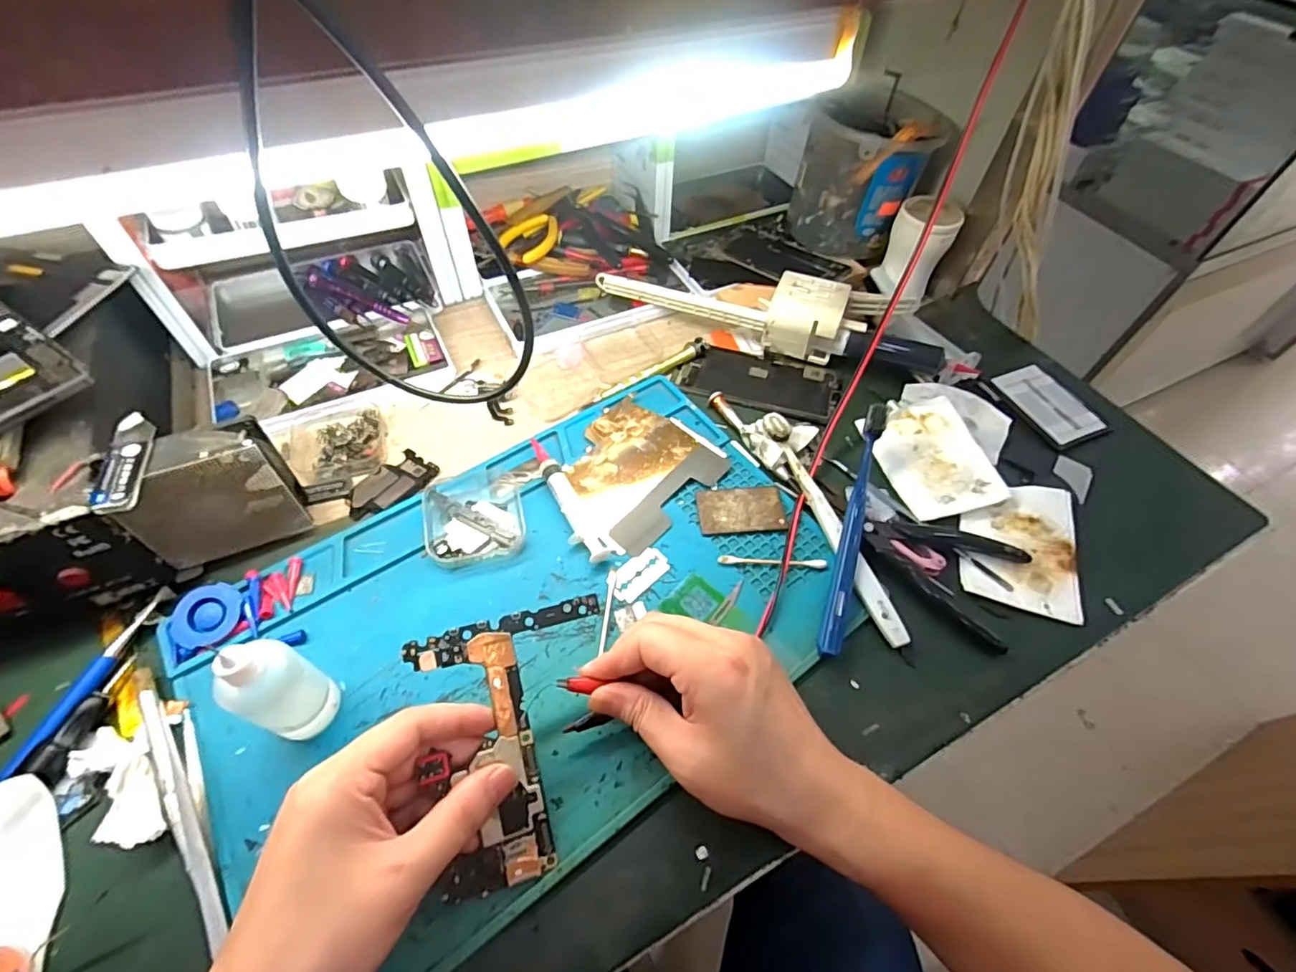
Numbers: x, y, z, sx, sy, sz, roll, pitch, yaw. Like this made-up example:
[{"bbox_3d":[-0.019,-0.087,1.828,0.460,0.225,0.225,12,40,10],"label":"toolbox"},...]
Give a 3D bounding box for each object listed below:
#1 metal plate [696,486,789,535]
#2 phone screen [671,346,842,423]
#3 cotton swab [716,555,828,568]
[{"bbox_3d":[0.066,0.016,0.401,0.061,0.004,0.036,-3,55,-5],"label":"metal plate"},{"bbox_3d":[0.094,-0.091,0.484,0.133,0.005,0.063,14,57,8],"label":"phone screen"},{"bbox_3d":[0.083,0.051,0.377,0.071,0.005,0.006,3,55,0],"label":"cotton swab"}]

